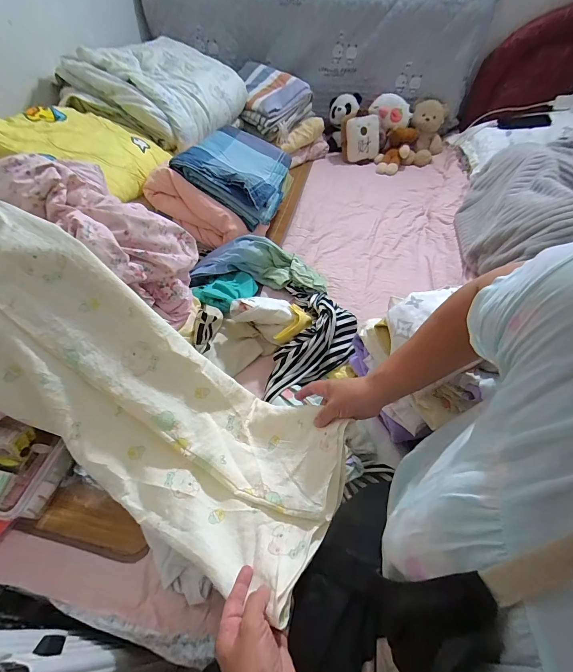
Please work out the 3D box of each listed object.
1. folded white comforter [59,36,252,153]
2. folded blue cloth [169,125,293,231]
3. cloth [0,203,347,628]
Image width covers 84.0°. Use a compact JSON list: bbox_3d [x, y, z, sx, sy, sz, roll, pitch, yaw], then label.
[{"bbox_3d":[-0.450,-0.844,1.081,0.458,0.179,0.569,16,52,11],"label":"folded white comforter"},{"bbox_3d":[-0.135,-0.521,0.963,0.289,0.086,0.388,24,53,-14],"label":"folded blue cloth"},{"bbox_3d":[-0.251,0.071,0.479,0.666,0.193,0.230,34,55,-1],"label":"cloth"}]

